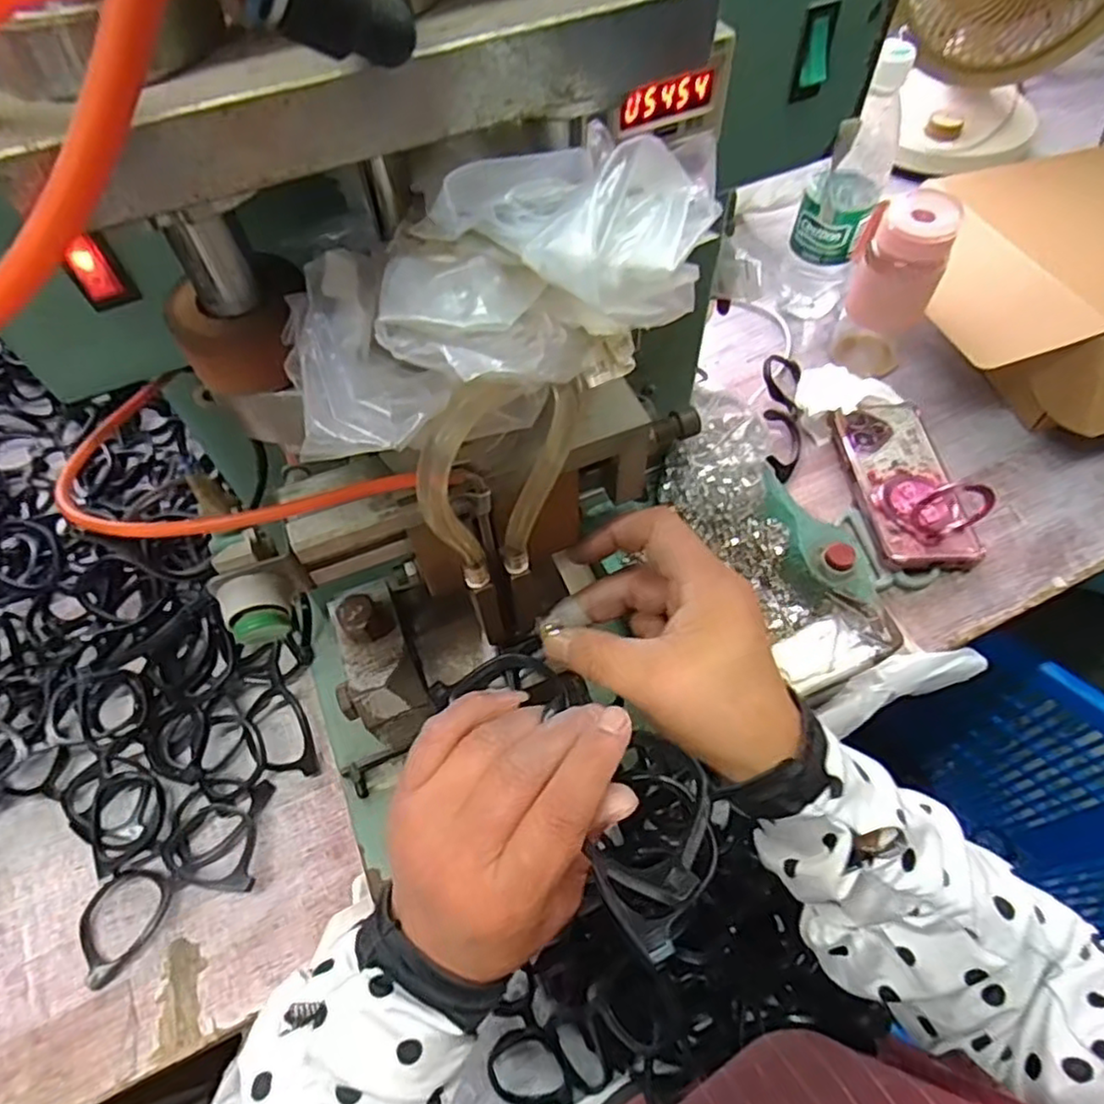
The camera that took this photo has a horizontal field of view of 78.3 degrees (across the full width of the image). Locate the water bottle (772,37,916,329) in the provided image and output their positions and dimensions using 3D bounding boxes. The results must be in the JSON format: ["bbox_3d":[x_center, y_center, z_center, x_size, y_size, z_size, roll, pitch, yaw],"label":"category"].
[{"bbox_3d":[0.255,-0.316,0.608,0.072,0.225,0.061,20,61,15],"label":"water bottle"}]

